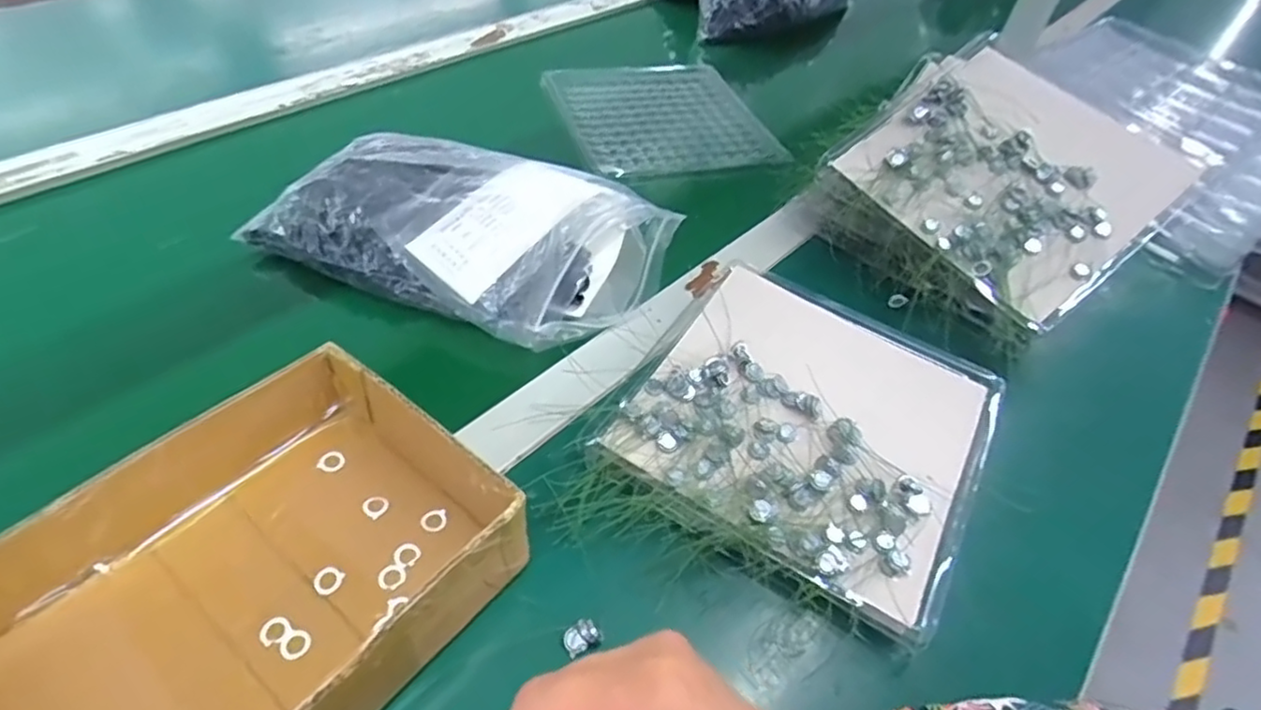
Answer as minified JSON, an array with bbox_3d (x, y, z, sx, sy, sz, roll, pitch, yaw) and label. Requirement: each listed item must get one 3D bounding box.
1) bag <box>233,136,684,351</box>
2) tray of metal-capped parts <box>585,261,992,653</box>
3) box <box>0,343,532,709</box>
[{"bbox_3d":[-0.121,-0.101,0.501,0.282,0.054,0.154,18,47,10],"label":"bag"},{"bbox_3d":[0.109,0.038,0.409,0.197,0.028,0.200,27,49,18],"label":"tray of metal-capped parts"},{"bbox_3d":[-0.171,0.104,0.301,0.157,0.058,0.204,32,51,22],"label":"box"}]

